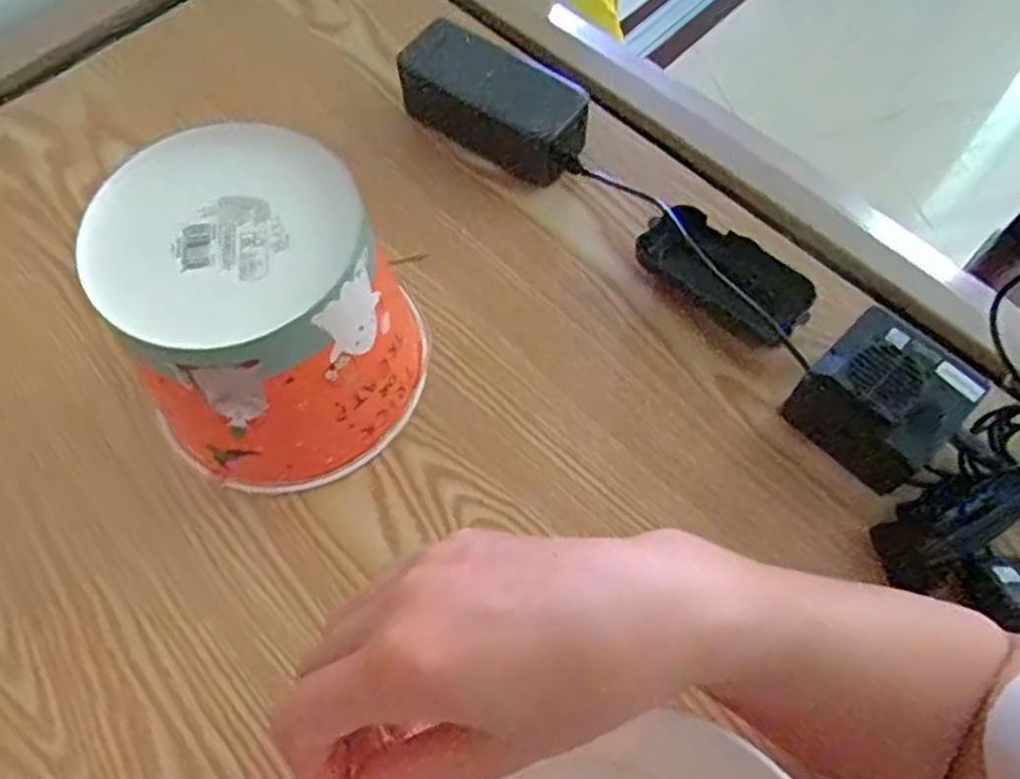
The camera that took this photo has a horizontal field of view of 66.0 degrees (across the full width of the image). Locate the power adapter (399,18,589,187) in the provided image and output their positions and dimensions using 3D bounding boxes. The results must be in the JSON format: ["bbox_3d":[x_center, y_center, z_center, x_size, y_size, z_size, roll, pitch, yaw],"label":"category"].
[{"bbox_3d":[-0.009,-0.197,0.540,0.141,0.049,0.057,32,68,14],"label":"power adapter"}]

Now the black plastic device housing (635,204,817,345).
[{"bbox_3d":[0.136,-0.075,0.493,0.109,0.023,0.050,39,70,17],"label":"black plastic device housing"}]

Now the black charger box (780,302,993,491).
[{"bbox_3d":[0.210,0.006,0.445,0.077,0.050,0.068,40,70,17],"label":"black charger box"}]

